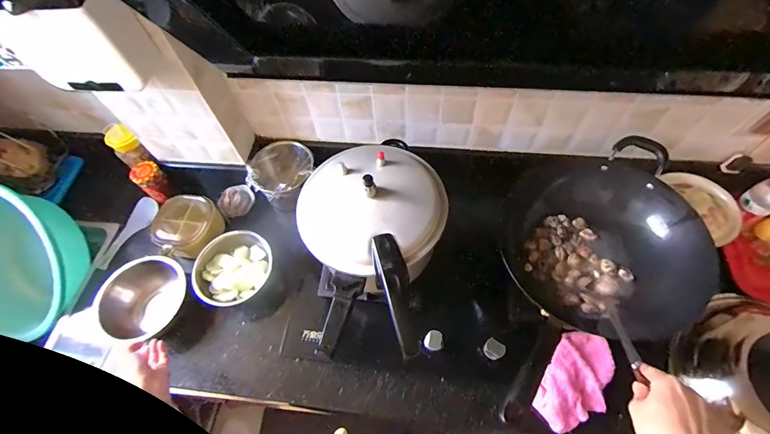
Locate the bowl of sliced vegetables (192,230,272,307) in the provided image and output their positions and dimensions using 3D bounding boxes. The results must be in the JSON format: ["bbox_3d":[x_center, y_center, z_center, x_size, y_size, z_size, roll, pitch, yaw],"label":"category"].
[{"bbox_3d":[-0.340,0.123,0.829,0.167,0.068,0.175,-2,60,3],"label":"bowl of sliced vegetables"}]

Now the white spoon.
[{"bbox_3d":[-0.658,0.035,0.916,0.042,0.034,0.192,22,64,16],"label":"white spoon"}]

